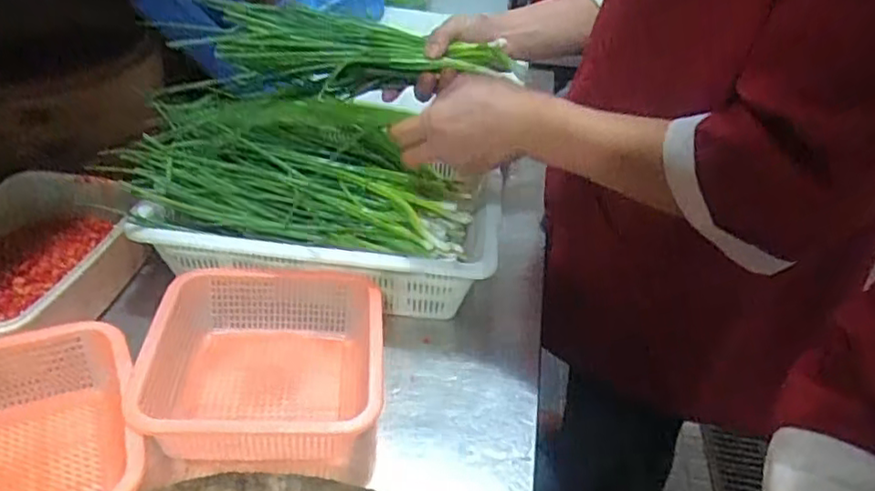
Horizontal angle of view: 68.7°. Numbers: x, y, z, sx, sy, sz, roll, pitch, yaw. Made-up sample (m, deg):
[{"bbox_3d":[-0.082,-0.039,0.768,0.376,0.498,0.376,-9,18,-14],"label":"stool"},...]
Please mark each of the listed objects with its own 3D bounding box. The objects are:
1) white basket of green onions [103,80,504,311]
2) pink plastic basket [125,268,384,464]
[{"bbox_3d":[-0.157,-0.056,0.745,0.438,0.153,0.246,10,37,6],"label":"white basket of green onions"},{"bbox_3d":[-0.159,0.114,0.607,0.206,0.082,0.204,2,37,-5],"label":"pink plastic basket"}]

